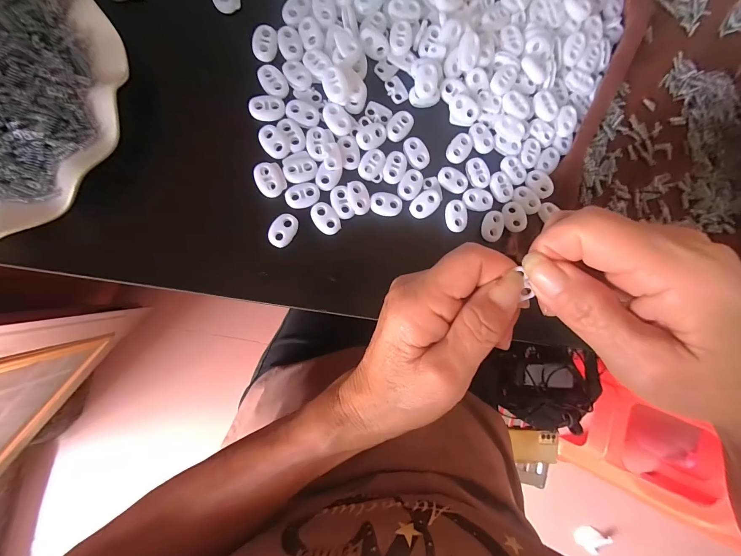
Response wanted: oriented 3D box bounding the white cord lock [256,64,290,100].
[{"bbox_3d":[-0.064,-0.130,0.209,0.015,0.004,0.023,-34,94,-8],"label":"white cord lock"}]

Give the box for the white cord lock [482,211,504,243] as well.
[{"bbox_3d":[0.089,-0.037,0.228,0.015,0.004,0.022,1,89,-9],"label":"white cord lock"}]

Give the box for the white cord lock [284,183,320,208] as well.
[{"bbox_3d":[-0.045,-0.055,0.209,0.022,0.004,0.015,-19,92,-9],"label":"white cord lock"}]

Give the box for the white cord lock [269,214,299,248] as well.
[{"bbox_3d":[-0.057,-0.031,0.206,0.016,0.004,0.022,37,84,-7],"label":"white cord lock"}]

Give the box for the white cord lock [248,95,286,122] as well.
[{"bbox_3d":[-0.068,-0.112,0.207,0.022,0.004,0.016,1,89,-9],"label":"white cord lock"}]

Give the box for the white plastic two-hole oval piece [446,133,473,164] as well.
[{"bbox_3d":[0.065,-0.094,0.226,0.016,0.004,0.024,34,85,-7],"label":"white plastic two-hole oval piece"}]

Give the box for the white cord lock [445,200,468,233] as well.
[{"bbox_3d":[0.062,-0.044,0.224,0.015,0.004,0.023,-7,90,-9],"label":"white cord lock"}]

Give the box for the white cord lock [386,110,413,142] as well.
[{"bbox_3d":[0.021,-0.107,0.220,0.015,0.004,0.023,36,84,-7],"label":"white cord lock"}]

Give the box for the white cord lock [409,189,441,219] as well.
[{"bbox_3d":[0.038,-0.052,0.221,0.015,0.004,0.022,43,83,-6],"label":"white cord lock"}]

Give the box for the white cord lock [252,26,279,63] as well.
[{"bbox_3d":[-0.070,-0.155,0.209,0.015,0.005,0.021,8,88,-9],"label":"white cord lock"}]

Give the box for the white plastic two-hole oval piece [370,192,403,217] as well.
[{"bbox_3d":[0.011,-0.051,0.216,0.022,0.004,0.015,3,89,-9],"label":"white plastic two-hole oval piece"}]

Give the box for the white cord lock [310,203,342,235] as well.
[{"bbox_3d":[-0.030,-0.040,0.209,0.015,0.004,0.023,-38,95,-7],"label":"white cord lock"}]

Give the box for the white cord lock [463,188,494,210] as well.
[{"bbox_3d":[0.078,-0.057,0.226,0.022,0.004,0.015,-1,90,-9],"label":"white cord lock"}]

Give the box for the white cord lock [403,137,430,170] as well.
[{"bbox_3d":[0.033,-0.087,0.221,0.015,0.004,0.022,-35,94,-8],"label":"white cord lock"}]

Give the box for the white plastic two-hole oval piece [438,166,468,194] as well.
[{"bbox_3d":[0.060,-0.070,0.224,0.023,0.004,0.015,33,85,-7],"label":"white plastic two-hole oval piece"}]

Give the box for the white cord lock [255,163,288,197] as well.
[{"bbox_3d":[-0.065,-0.064,0.205,0.018,0.004,0.022,-23,93,-8],"label":"white cord lock"}]

